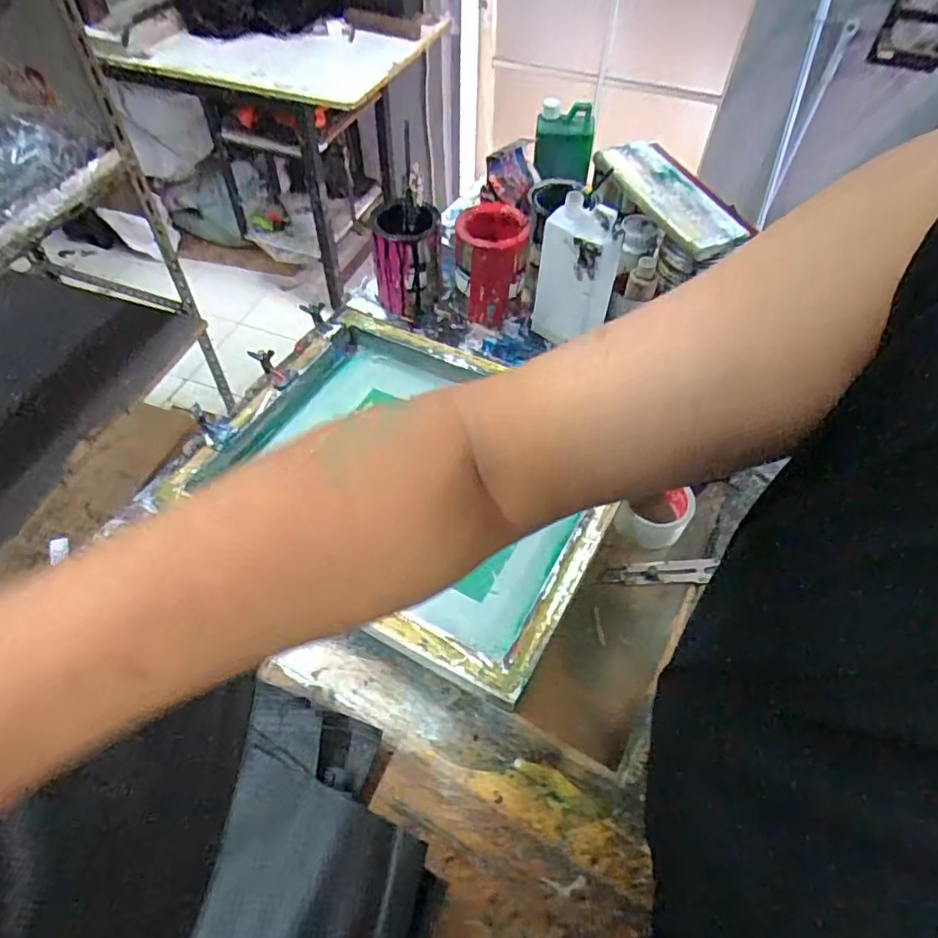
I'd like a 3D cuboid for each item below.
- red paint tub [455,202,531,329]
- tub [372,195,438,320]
[{"bbox_3d":[0.033,-0.313,0.930,0.108,0.162,0.099,4,54,1],"label":"red paint tub"},{"bbox_3d":[-0.097,-0.330,0.945,0.096,0.148,0.102,1,54,-1],"label":"tub"}]

